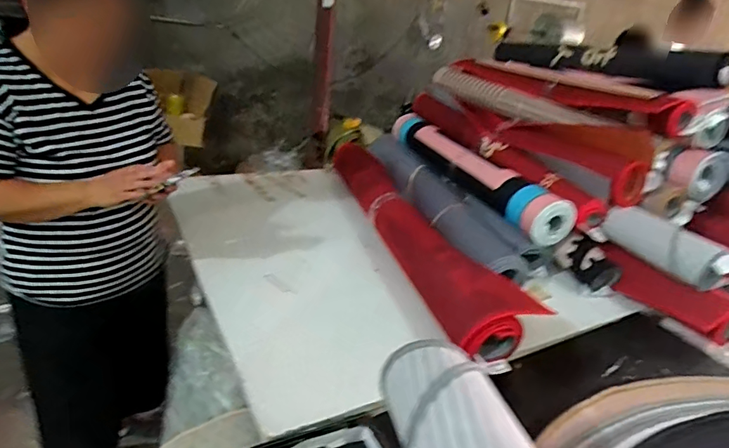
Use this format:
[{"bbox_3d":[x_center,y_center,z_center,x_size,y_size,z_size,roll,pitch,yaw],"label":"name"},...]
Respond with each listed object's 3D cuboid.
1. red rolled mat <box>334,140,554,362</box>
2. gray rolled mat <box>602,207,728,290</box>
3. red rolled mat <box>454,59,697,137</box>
[{"bbox_3d":[0.144,0.028,1.345,0.194,0.118,1.005,-1,26,-17],"label":"red rolled mat"},{"bbox_3d":[0.748,0.056,1.155,0.087,0.096,0.318,-9,29,-30],"label":"gray rolled mat"},{"bbox_3d":[0.637,-0.484,1.627,0.105,0.088,0.975,-5,27,-24],"label":"red rolled mat"}]

